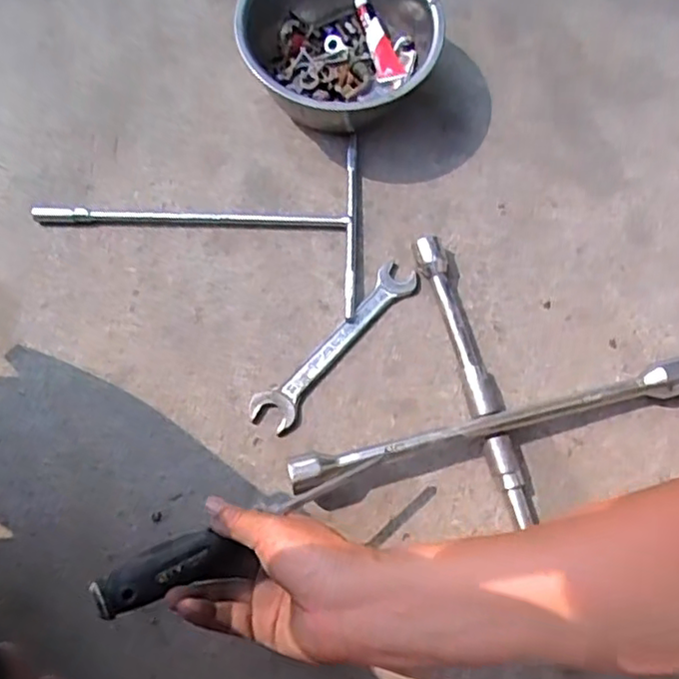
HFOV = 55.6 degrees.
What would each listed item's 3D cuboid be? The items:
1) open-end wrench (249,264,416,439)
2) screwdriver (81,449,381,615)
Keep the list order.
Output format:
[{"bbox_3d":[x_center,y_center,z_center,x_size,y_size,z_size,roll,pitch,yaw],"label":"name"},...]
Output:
[{"bbox_3d":[-0.004,0.004,0.563,0.037,0.008,0.188,39,75,10],"label":"open-end wrench"},{"bbox_3d":[-0.049,0.123,0.418,0.212,0.026,0.037,-19,73,-31],"label":"screwdriver"}]

